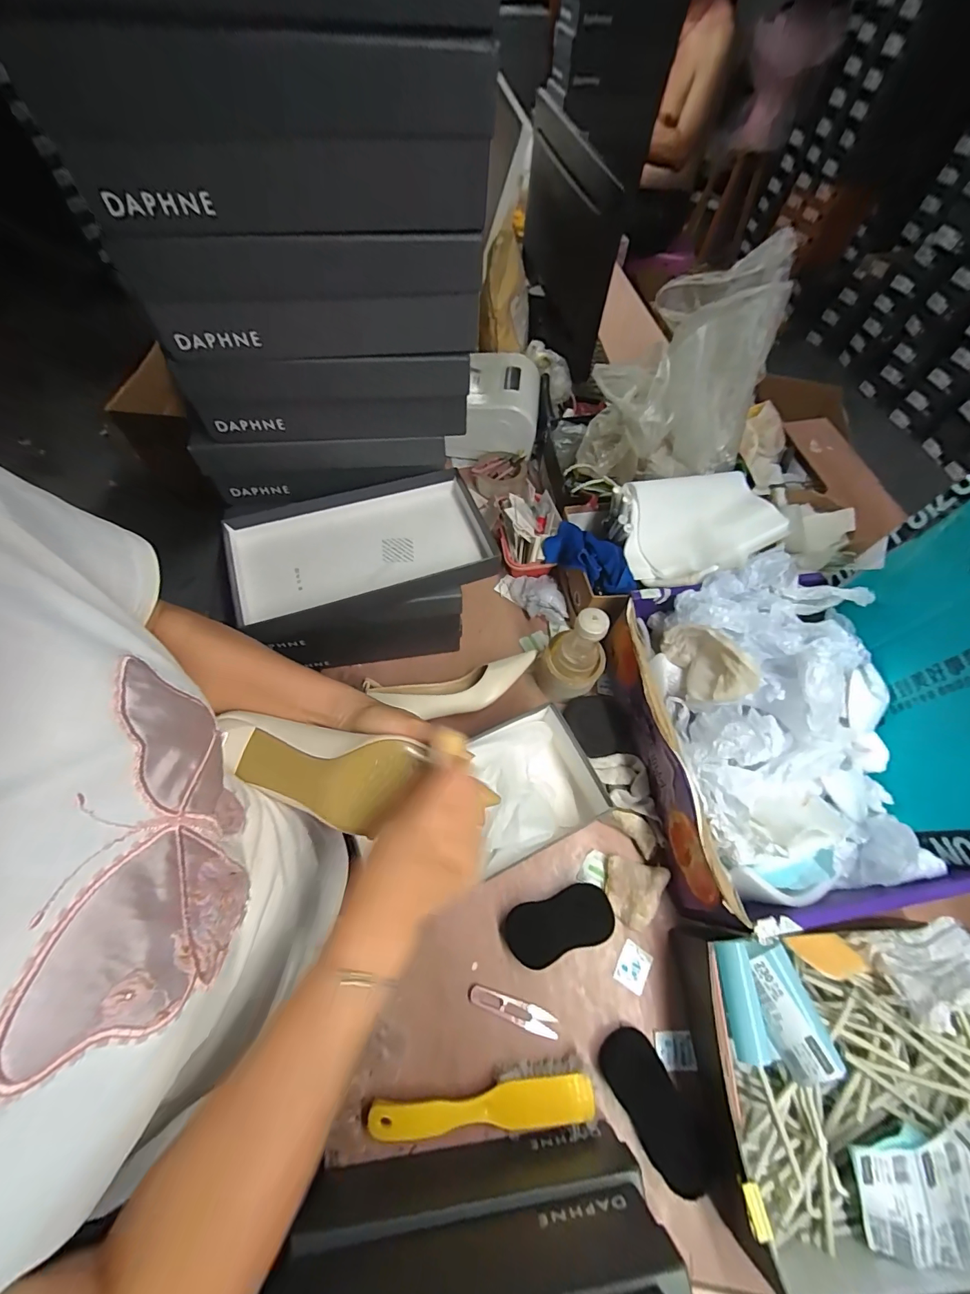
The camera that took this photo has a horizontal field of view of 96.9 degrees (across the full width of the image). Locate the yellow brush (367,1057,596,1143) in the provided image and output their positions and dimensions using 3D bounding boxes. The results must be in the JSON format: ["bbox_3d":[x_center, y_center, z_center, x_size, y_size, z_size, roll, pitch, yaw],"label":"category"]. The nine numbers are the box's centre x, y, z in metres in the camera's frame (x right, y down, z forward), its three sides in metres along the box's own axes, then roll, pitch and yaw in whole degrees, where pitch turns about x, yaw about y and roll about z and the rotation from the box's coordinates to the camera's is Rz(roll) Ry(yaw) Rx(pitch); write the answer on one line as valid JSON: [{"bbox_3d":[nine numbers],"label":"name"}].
[{"bbox_3d":[-0.001,0.469,0.447,0.226,0.041,0.052,0,63,-2],"label":"yellow brush"}]

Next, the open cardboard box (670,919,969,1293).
[{"bbox_3d":[0.387,0.435,0.433,0.330,0.105,0.273,4,63,-1],"label":"open cardboard box"}]

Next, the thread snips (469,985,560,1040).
[{"bbox_3d":[0.033,0.420,0.496,0.105,0.006,0.024,16,63,6],"label":"thread snips"}]

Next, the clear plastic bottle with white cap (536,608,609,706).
[{"bbox_3d":[0.128,0.005,0.608,0.095,0.178,0.083,27,65,11],"label":"clear plastic bottle with white cap"}]

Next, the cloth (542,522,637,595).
[{"bbox_3d":[0.171,-0.137,0.678,0.074,0.048,0.159,-39,71,-20],"label":"cloth"}]

